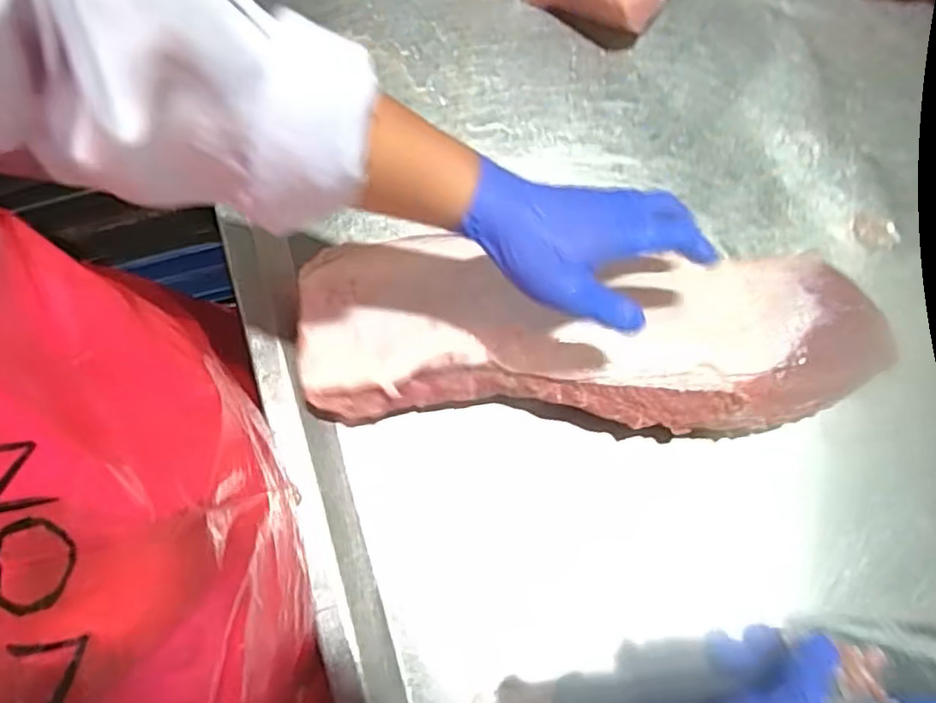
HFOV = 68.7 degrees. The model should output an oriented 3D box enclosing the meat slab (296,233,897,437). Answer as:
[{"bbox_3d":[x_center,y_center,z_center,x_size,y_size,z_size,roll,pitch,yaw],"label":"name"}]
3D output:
[{"bbox_3d":[0.091,-0.011,0.534,0.430,0.060,0.135,2,77,2],"label":"meat slab"}]

